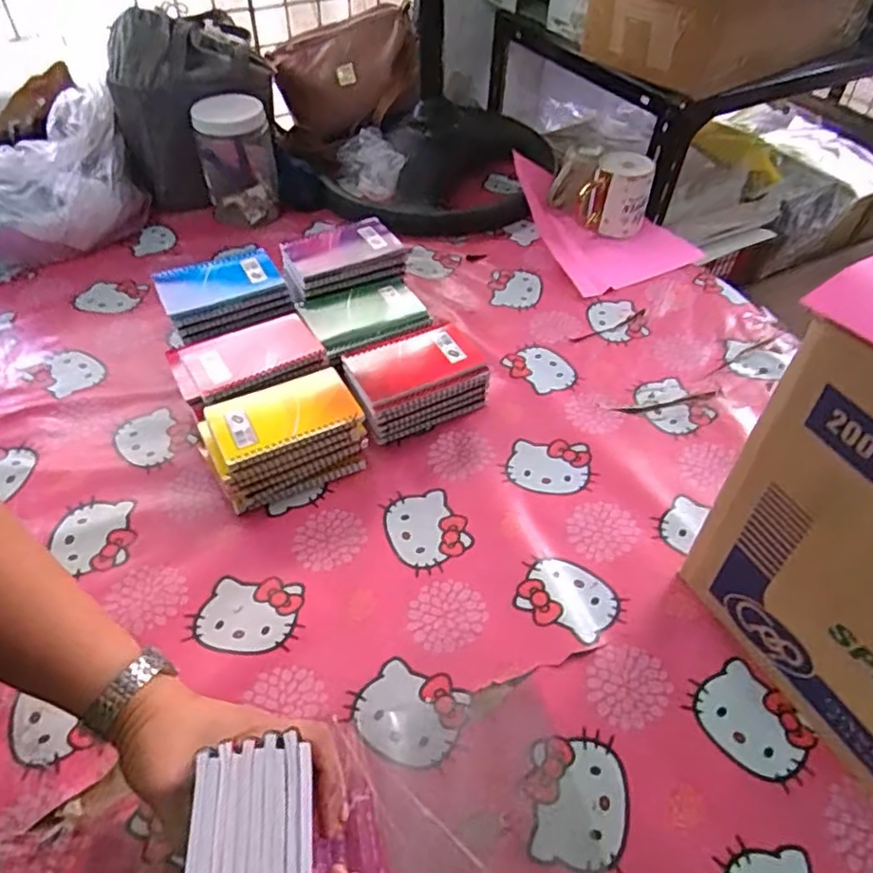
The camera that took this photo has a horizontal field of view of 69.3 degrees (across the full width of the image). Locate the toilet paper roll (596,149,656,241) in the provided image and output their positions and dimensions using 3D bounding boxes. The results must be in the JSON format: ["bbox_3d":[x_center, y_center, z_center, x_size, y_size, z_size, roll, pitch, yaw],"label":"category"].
[{"bbox_3d":[0.265,-0.353,0.927,0.079,0.096,0.079,-8,49,-8],"label":"toilet paper roll"}]

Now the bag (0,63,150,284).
[{"bbox_3d":[-0.575,-0.364,0.863,0.276,0.202,0.229,-28,54,-23],"label":"bag"}]

